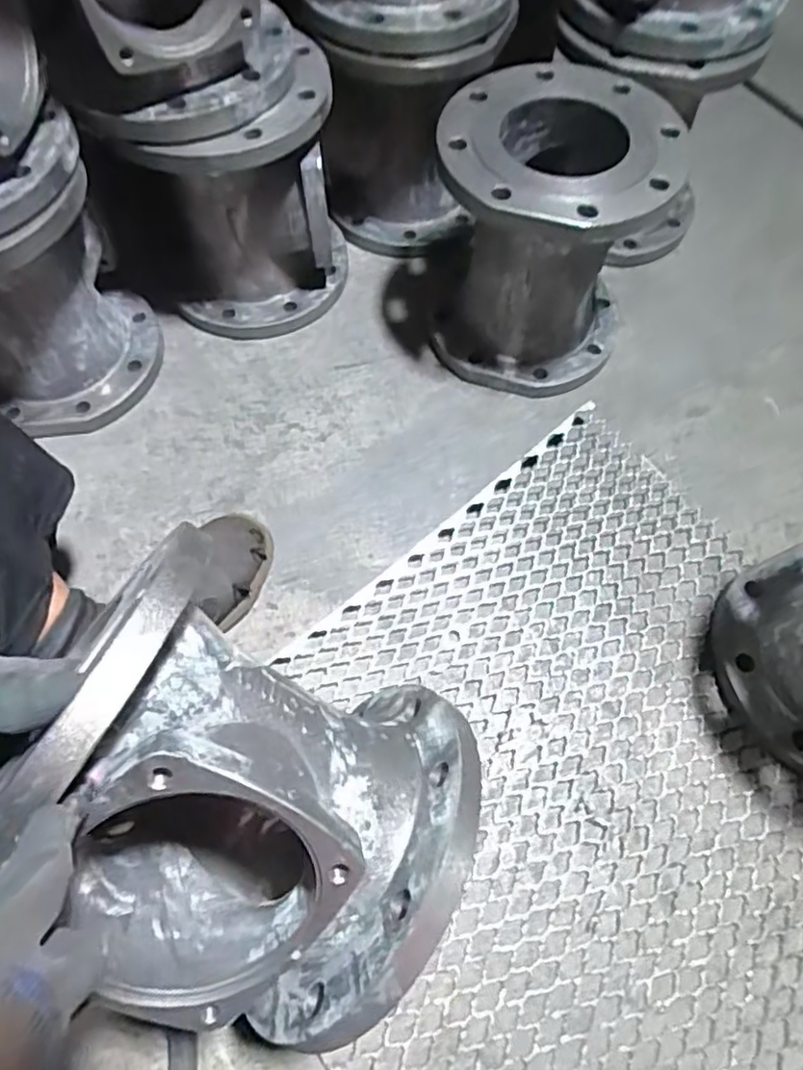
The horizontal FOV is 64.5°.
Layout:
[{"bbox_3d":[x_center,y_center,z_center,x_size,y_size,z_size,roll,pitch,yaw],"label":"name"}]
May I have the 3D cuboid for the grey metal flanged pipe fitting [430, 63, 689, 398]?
[{"bbox_3d":[0.158,-0.332,0.725,0.233,0.252,0.233,11,65,6],"label":"grey metal flanged pipe fitting"}]

